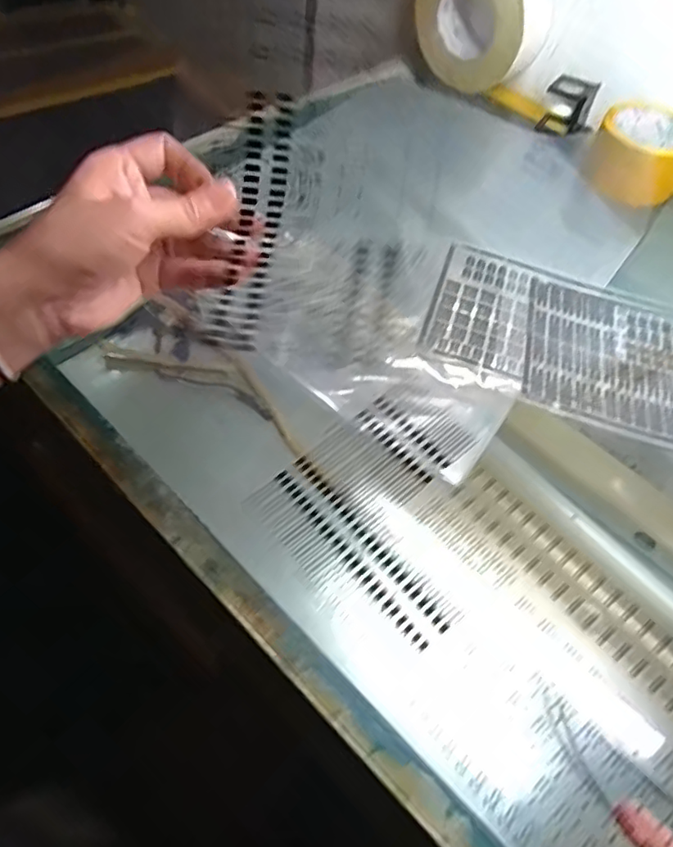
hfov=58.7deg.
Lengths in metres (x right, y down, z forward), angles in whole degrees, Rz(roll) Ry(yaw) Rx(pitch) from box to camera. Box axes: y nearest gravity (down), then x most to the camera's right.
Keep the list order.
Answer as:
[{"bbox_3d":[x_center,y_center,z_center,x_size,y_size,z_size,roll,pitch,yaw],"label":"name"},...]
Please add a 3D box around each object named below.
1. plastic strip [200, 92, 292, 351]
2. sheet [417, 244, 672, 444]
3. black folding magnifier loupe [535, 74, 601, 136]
[{"bbox_3d":[-0.044,-0.104,0.312,0.026,0.019,0.132,10,85,2],"label":"plastic strip"},{"bbox_3d":[0.258,-0.050,0.477,0.364,0.010,0.154,18,54,5],"label":"sheet"},{"bbox_3d":[0.260,-0.351,0.661,0.056,0.054,0.050,25,56,13],"label":"black folding magnifier loupe"}]

